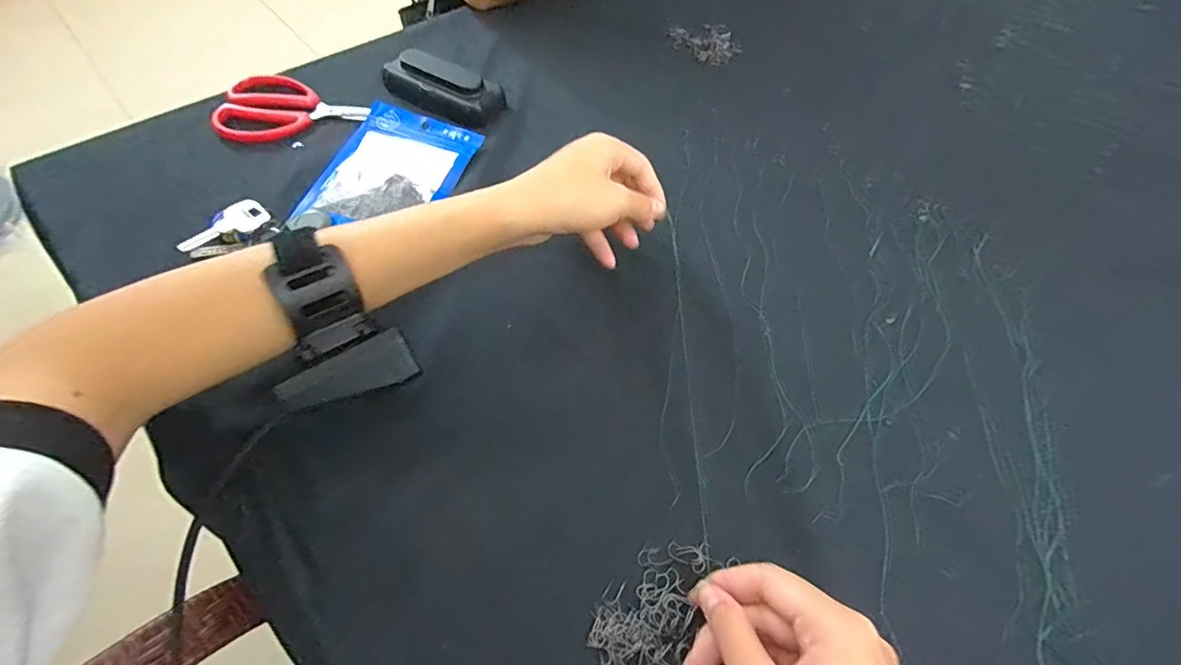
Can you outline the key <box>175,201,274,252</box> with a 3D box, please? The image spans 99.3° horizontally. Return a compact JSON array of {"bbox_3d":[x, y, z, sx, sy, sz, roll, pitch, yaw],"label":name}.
[{"bbox_3d":[-0.252,-0.072,0.346,0.005,0.019,0.058,-1,36,50],"label":"key"}]

